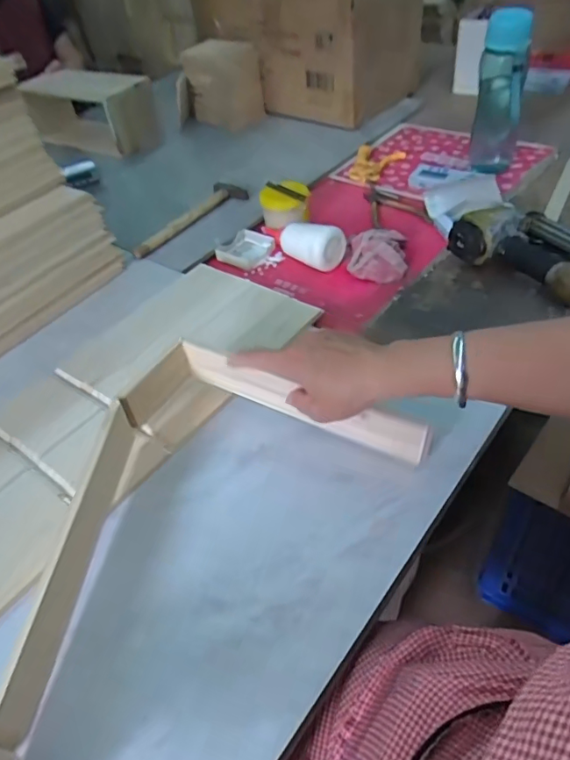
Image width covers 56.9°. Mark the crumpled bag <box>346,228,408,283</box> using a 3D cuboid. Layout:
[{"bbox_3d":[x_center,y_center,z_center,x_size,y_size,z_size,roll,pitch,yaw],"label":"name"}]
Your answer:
[{"bbox_3d":[0.137,-0.190,0.779,0.084,0.036,0.109,2,45,10],"label":"crumpled bag"}]

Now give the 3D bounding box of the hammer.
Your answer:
[{"bbox_3d":[-0.168,-0.282,0.915,0.065,0.021,0.251,24,53,28],"label":"hammer"}]

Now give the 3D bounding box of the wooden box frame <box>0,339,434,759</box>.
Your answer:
[{"bbox_3d":[-0.099,0.091,0.499,0.438,0.085,0.250,-33,50,-24],"label":"wooden box frame"}]

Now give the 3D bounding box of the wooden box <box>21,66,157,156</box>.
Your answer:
[{"bbox_3d":[-0.441,-0.598,1.190,0.285,0.145,0.135,15,49,21],"label":"wooden box"}]

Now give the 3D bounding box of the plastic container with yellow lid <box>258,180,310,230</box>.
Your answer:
[{"bbox_3d":[-0.001,-0.294,0.890,0.082,0.057,0.071,-6,44,1],"label":"plastic container with yellow lid"}]

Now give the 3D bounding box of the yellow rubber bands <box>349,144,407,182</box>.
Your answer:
[{"bbox_3d":[0.179,-0.427,1.029,0.087,0.022,0.136,12,48,19],"label":"yellow rubber bands"}]

